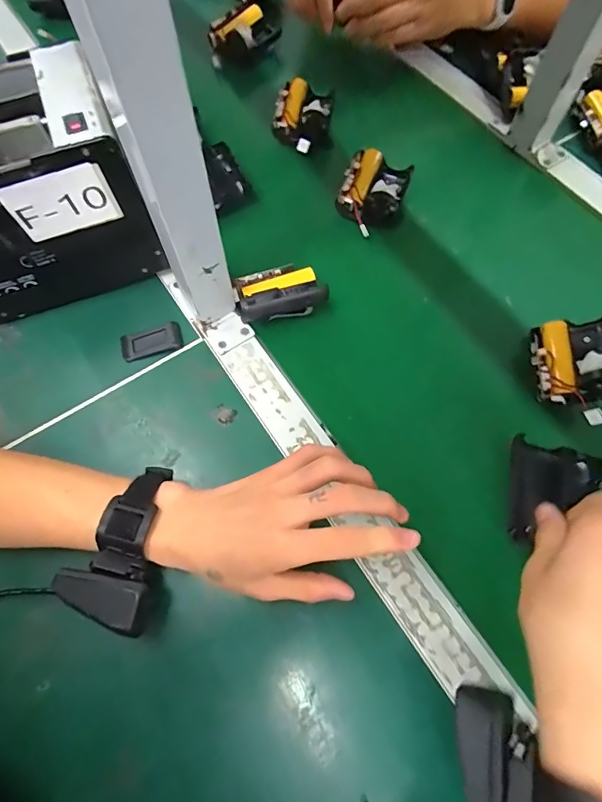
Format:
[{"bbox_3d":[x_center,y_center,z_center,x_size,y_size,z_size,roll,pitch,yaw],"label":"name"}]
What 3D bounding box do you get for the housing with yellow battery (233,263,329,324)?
[{"bbox_3d":[-0.022,-0.105,0.411,0.081,0.036,0.061,-20,69,-6],"label":"housing with yellow battery"}]

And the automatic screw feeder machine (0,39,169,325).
[{"bbox_3d":[-0.238,-0.182,0.379,0.177,0.147,0.127,-20,69,-6],"label":"automatic screw feeder machine"}]

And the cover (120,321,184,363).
[{"bbox_3d":[-0.142,-0.056,0.408,0.057,0.004,0.028,-16,68,-5],"label":"cover"}]

